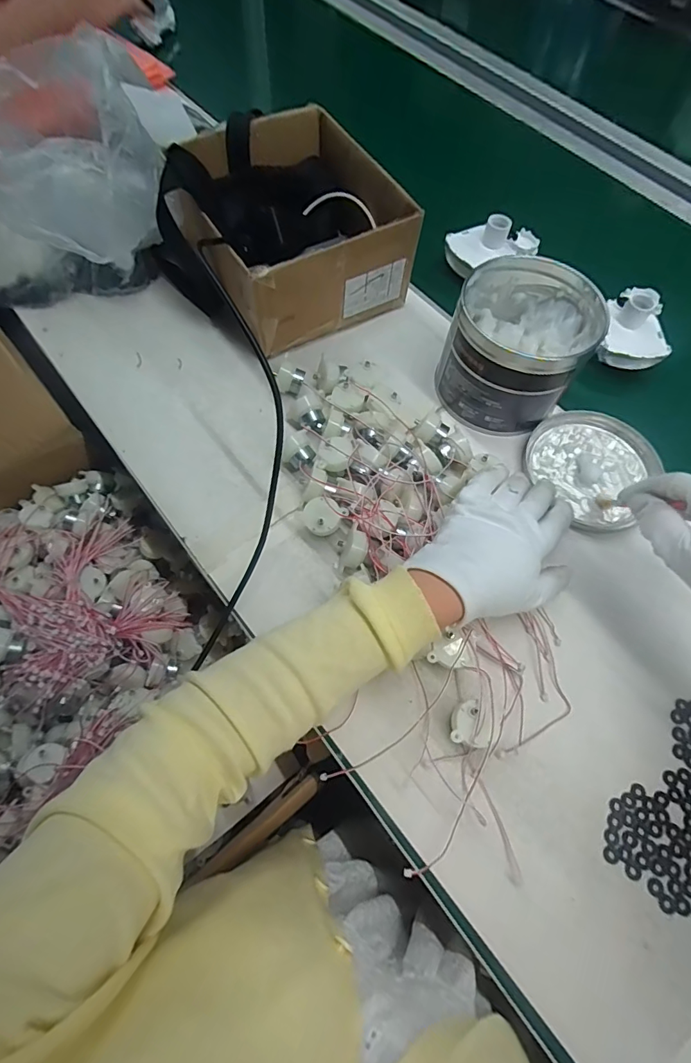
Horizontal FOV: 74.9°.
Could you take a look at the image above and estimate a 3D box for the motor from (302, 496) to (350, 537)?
[{"bbox_3d":[-0.019,-0.011,0.395,0.034,0.029,0.030,-39,73,-18],"label":"motor"}]

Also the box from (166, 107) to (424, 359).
[{"bbox_3d":[-0.068,-0.316,0.488,0.211,0.116,0.207,-29,70,-15],"label":"box"}]

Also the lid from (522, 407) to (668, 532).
[{"bbox_3d":[0.236,-0.065,0.441,0.114,0.015,0.125,1,65,-2],"label":"lid"}]

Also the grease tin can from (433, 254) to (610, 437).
[{"bbox_3d":[0.164,-0.180,0.442,0.125,0.102,0.136,1,65,-2],"label":"grease tin can"}]

